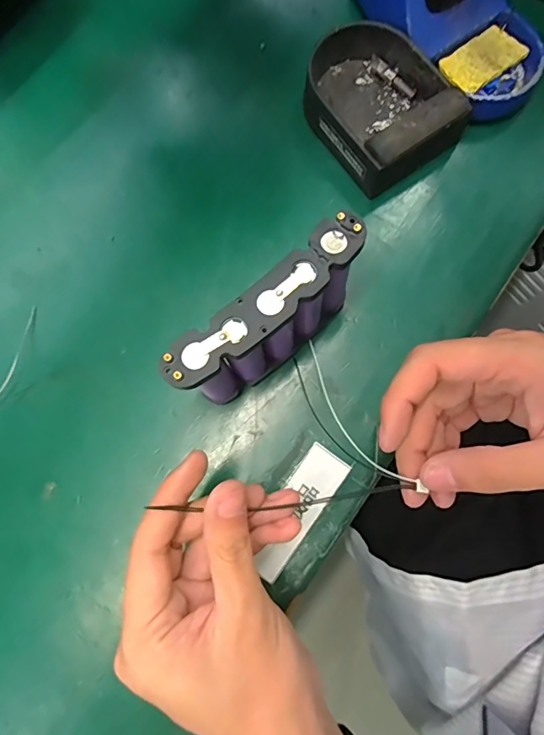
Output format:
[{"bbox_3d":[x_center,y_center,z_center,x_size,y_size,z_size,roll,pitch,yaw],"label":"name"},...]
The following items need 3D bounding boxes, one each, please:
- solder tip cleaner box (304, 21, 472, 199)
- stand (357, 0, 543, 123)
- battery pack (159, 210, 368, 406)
[{"bbox_3d":[0.069,-0.175,0.307,0.077,0.038,0.104,-35,81,-6],"label":"solder tip cleaner box"},{"bbox_3d":[0.117,-0.244,0.295,0.076,0.088,0.159,-42,82,-7],"label":"stand"},{"bbox_3d":[0.000,-0.023,0.259,0.116,0.079,0.028,-39,81,-6],"label":"battery pack"}]

